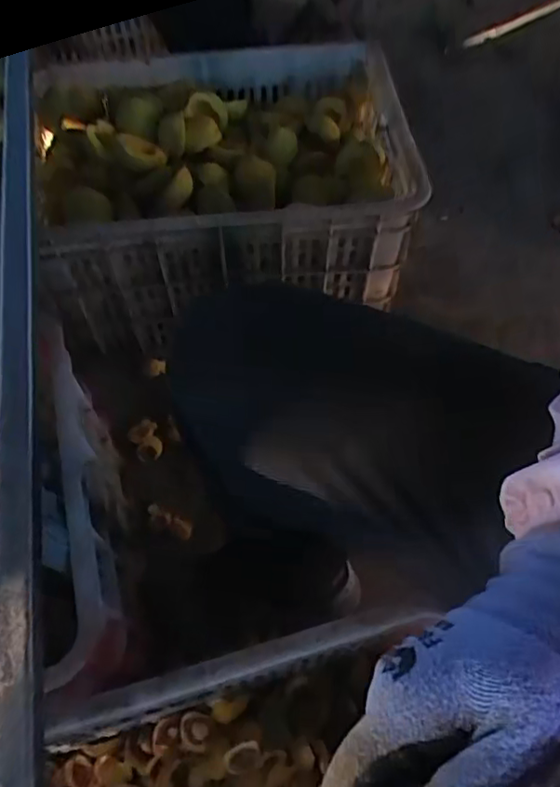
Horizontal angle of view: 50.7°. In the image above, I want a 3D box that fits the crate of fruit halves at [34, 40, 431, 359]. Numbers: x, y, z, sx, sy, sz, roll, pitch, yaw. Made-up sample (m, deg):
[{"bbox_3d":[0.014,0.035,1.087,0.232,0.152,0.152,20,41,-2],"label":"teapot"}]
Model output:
[{"bbox_3d":[-0.086,-0.317,0.917,0.525,0.243,0.404,-4,60,-3],"label":"crate of fruit halves"}]

